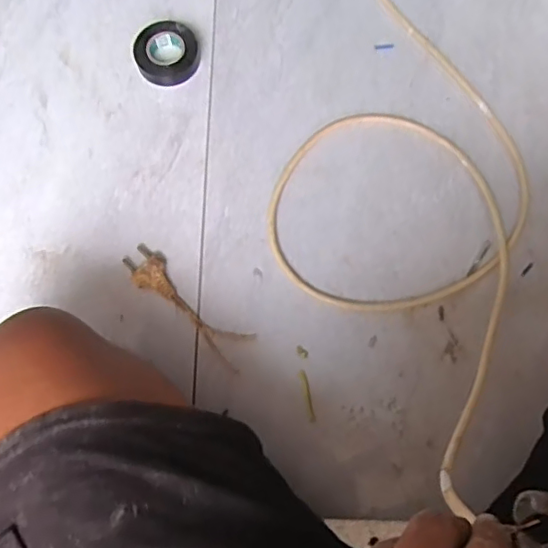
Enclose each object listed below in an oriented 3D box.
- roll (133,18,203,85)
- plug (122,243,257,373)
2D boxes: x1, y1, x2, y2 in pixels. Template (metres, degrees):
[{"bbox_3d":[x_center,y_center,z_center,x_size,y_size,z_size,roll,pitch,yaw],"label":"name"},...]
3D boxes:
[{"bbox_3d":[-0.108,-0.224,0.583,0.062,0.021,0.058,0,75,0],"label":"roll"},{"bbox_3d":[-0.080,0.026,0.525,0.143,0.014,0.036,40,78,10],"label":"plug"}]

